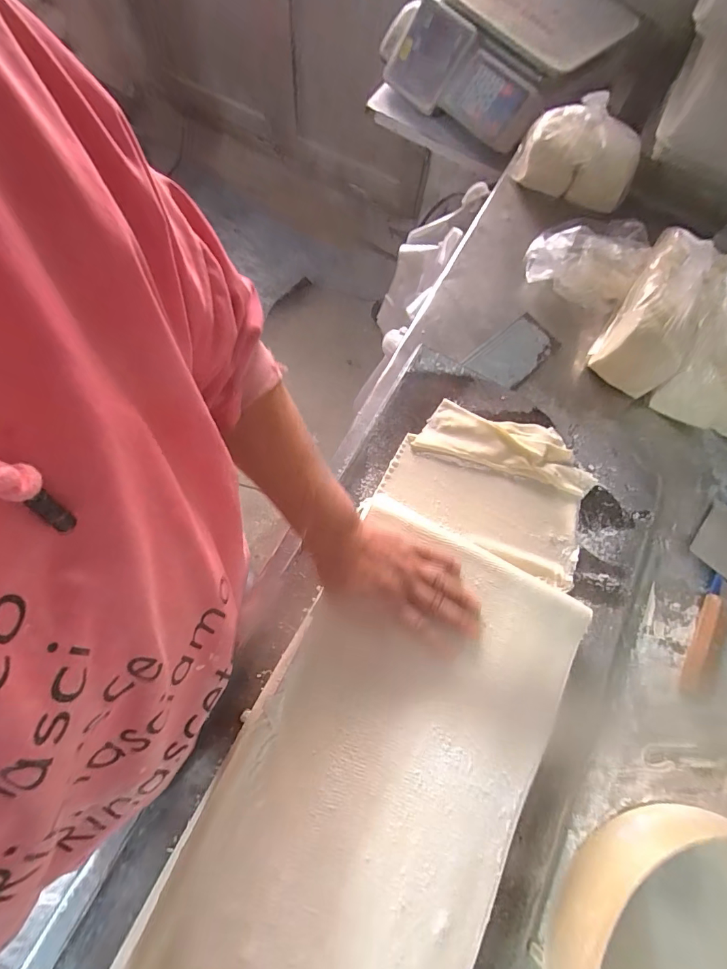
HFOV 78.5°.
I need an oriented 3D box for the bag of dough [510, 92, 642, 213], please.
[{"bbox_3d":[0.315,-0.474,0.635,0.170,0.122,0.056,16,71,0],"label":"bag of dough"}]

